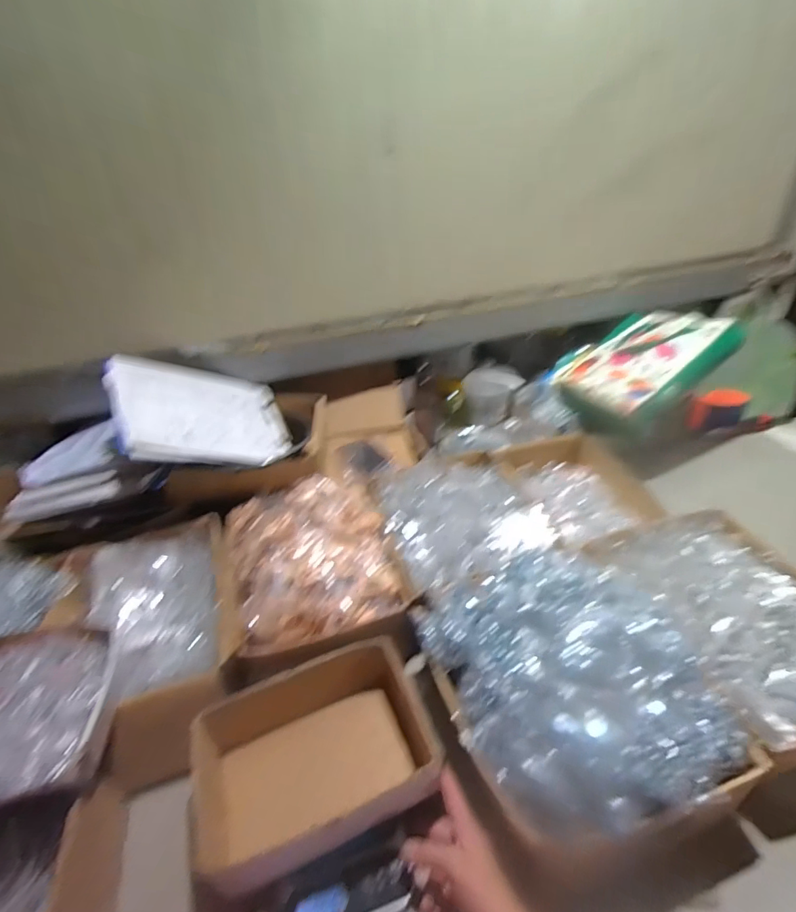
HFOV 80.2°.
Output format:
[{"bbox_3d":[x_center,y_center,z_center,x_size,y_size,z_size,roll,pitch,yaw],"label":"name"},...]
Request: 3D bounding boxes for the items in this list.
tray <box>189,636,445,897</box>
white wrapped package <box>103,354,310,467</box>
[{"bbox_3d":[-0.103,0.346,0.566,0.269,0.089,0.192,-19,38,-16],"label":"tray"},{"bbox_3d":[-0.346,-0.079,0.850,0.321,0.047,0.240,3,47,-53],"label":"white wrapped package"}]

